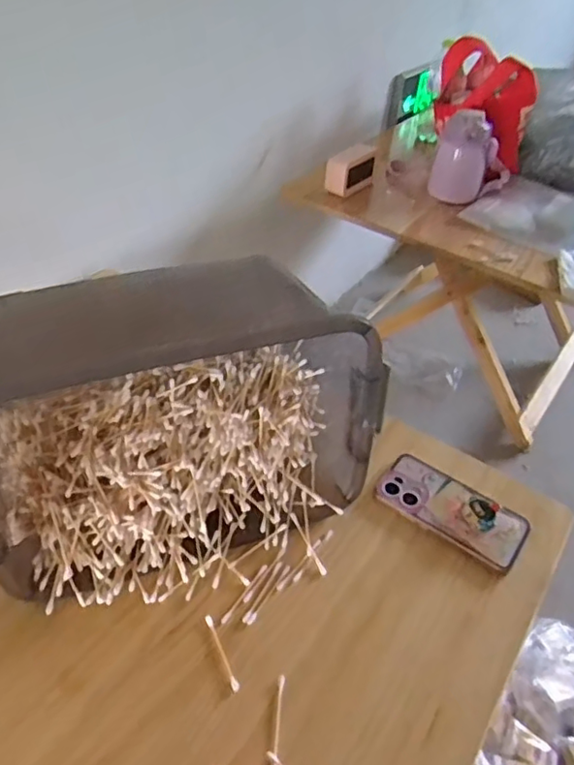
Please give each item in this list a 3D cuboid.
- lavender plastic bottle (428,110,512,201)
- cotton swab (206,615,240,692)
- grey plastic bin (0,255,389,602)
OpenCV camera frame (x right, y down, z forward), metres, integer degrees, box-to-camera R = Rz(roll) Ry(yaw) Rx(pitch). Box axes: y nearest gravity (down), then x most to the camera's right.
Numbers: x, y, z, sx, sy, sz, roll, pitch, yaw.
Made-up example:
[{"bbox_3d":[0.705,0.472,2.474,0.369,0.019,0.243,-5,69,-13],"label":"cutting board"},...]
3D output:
[{"bbox_3d":[0.407,-0.495,1.282,0.160,0.172,0.120,16,43,13],"label":"lavender plastic bottle"},{"bbox_3d":[-0.059,0.245,0.540,0.007,0.006,0.073,-16,46,-21],"label":"cotton swab"},{"bbox_3d":[-0.120,0.034,0.602,0.403,0.252,0.240,-15,46,-20],"label":"grey plastic bin"}]

